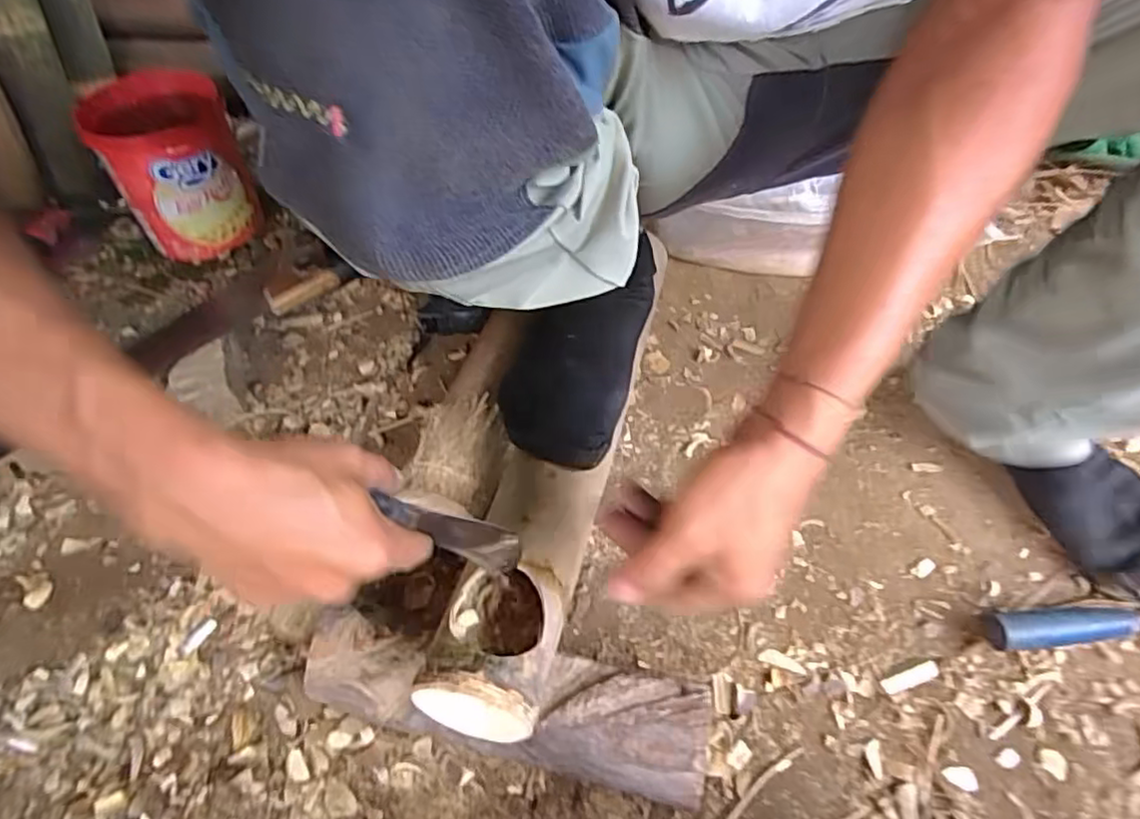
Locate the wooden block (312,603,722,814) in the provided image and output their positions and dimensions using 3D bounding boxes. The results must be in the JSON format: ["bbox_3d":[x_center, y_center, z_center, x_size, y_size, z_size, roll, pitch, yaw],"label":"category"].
[{"bbox_3d":[-0.044,0.193,0.456,0.270,0.053,0.075,9,53,11],"label":"wooden block"}]

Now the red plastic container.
[{"bbox_3d":[-0.440,-0.274,0.754,0.131,0.167,0.113,-27,56,-17],"label":"red plastic container"}]

